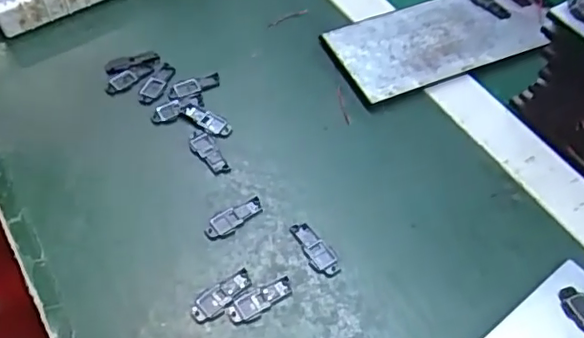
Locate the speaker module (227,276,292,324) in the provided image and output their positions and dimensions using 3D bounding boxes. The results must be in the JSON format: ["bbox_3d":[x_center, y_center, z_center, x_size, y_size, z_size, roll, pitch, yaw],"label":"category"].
[{"bbox_3d":[-0.019,0.075,0.347,0.040,0.004,0.014,-28,59,-18],"label":"speaker module"}]

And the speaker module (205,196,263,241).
[{"bbox_3d":[-0.037,0.031,0.378,0.040,0.004,0.014,-27,59,-18],"label":"speaker module"}]

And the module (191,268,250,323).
[{"bbox_3d":[-0.041,0.073,0.347,0.040,0.004,0.014,-32,60,-21],"label":"module"}]

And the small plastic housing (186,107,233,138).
[{"bbox_3d":[-0.060,-0.035,0.426,0.037,0.004,0.014,25,58,16],"label":"small plastic housing"}]

